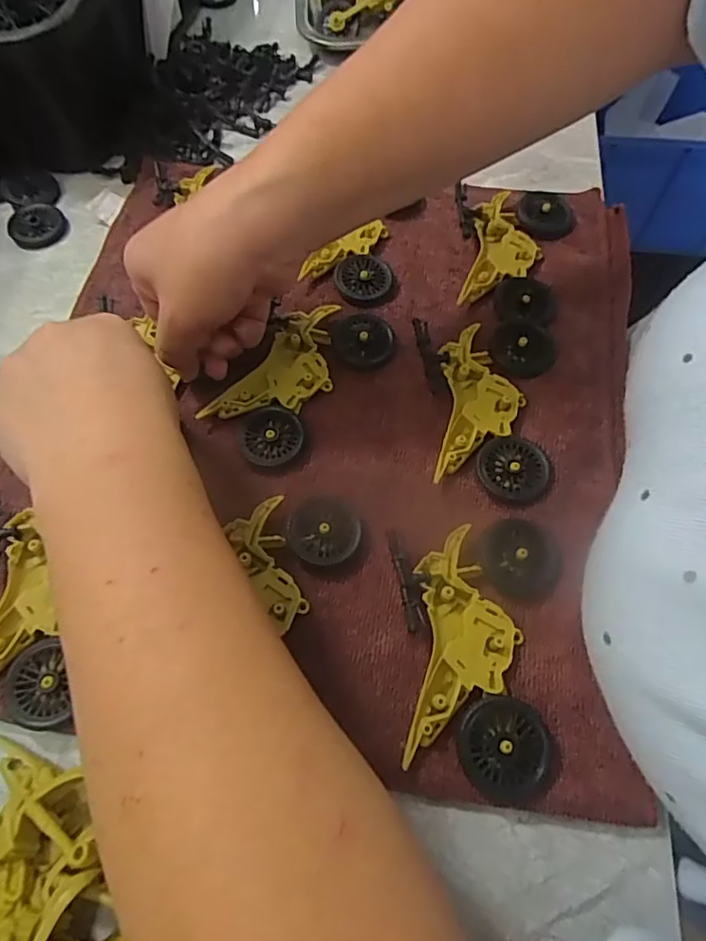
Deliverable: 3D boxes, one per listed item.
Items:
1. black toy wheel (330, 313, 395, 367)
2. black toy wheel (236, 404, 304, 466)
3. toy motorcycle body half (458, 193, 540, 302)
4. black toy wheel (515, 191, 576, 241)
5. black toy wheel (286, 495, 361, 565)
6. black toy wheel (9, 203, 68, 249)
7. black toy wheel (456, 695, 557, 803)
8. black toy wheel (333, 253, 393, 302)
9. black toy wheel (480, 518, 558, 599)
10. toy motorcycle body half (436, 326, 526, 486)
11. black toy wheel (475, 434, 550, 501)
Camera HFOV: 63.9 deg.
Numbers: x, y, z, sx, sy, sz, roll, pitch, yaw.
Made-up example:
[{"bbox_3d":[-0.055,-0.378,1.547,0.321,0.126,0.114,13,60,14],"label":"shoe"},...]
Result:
[{"bbox_3d":[0.006,-0.079,0.340,0.036,0.006,0.034,0,62,1],"label":"black toy wheel"},{"bbox_3d":[-0.046,-0.020,0.311,0.034,0.007,0.038,-35,67,-16],"label":"black toy wheel"},{"bbox_3d":[0.099,-0.147,0.372,0.046,0.008,0.098,9,63,6],"label":"toy motorcycle body half"},{"bbox_3d":[0.131,-0.176,0.389,0.038,0.008,0.043,5,62,4],"label":"black toy wheel"},{"bbox_3d":[-0.015,0.030,0.283,0.035,0.009,0.037,0,62,1],"label":"black toy wheel"},{"bbox_3d":[-0.224,-0.174,0.402,0.038,0.008,0.039,-13,63,-6],"label":"black toy wheel"},{"bbox_3d":[0.064,0.117,0.238,0.038,0.015,0.037,28,66,15],"label":"black toy wheel"},{"bbox_3d":[0.007,-0.124,0.366,0.037,0.005,0.032,-6,74,-9],"label":"black toy wheel"},{"bbox_3d":[0.081,0.042,0.274,0.037,0.013,0.037,0,62,1],"label":"black toy wheel"},{"bbox_3d":[0.071,-0.039,0.318,0.045,0.009,0.098,4,62,3],"label":"toy motorcycle body half"},{"bbox_3d":[0.084,-0.001,0.298,0.036,0.008,0.035,0,62,1],"label":"black toy wheel"}]

